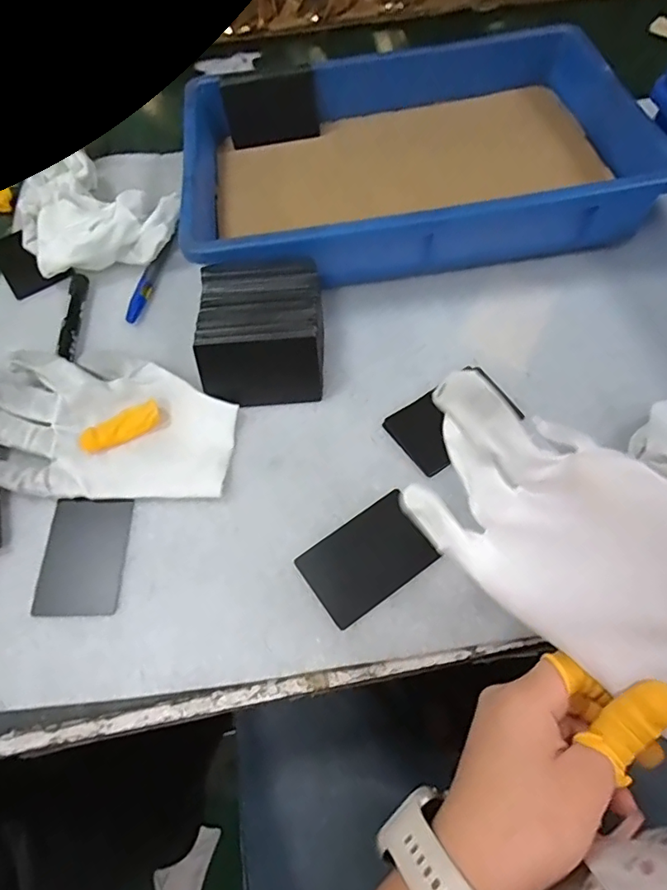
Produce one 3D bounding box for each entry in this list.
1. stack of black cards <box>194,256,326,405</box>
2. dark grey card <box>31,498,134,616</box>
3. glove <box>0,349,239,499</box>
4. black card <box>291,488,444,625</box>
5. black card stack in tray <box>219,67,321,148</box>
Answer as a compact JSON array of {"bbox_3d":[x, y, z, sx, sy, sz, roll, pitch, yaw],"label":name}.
[{"bbox_3d":[-0.051,-0.081,0.384,0.086,0.049,0.095,-3,64,0],"label":"stack of black cards"},{"bbox_3d":[-0.162,0.071,0.341,0.054,0.005,0.074,-1,65,1],"label":"dark grey card"},{"bbox_3d":[-0.163,-0.013,0.375,0.183,0.022,0.103,3,65,3],"label":"glove"},{"bbox_3d":[0.021,0.071,0.333,0.078,0.004,0.052,-33,69,-13],"label":"black card"},{"bbox_3d":[-0.058,-0.319,0.495,0.087,0.056,0.014,-10,44,-1],"label":"black card stack in tray"}]

